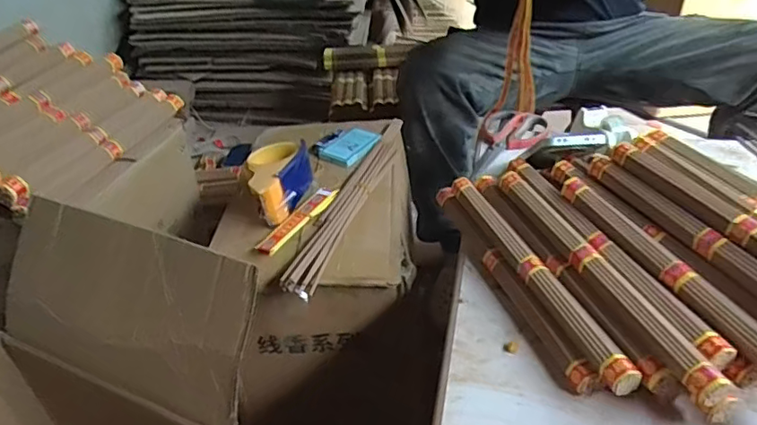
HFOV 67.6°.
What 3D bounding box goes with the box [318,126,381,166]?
[{"bbox_3d":[-0.043,-0.112,0.926,0.066,0.010,0.107,20,42,30],"label":"box"}]

